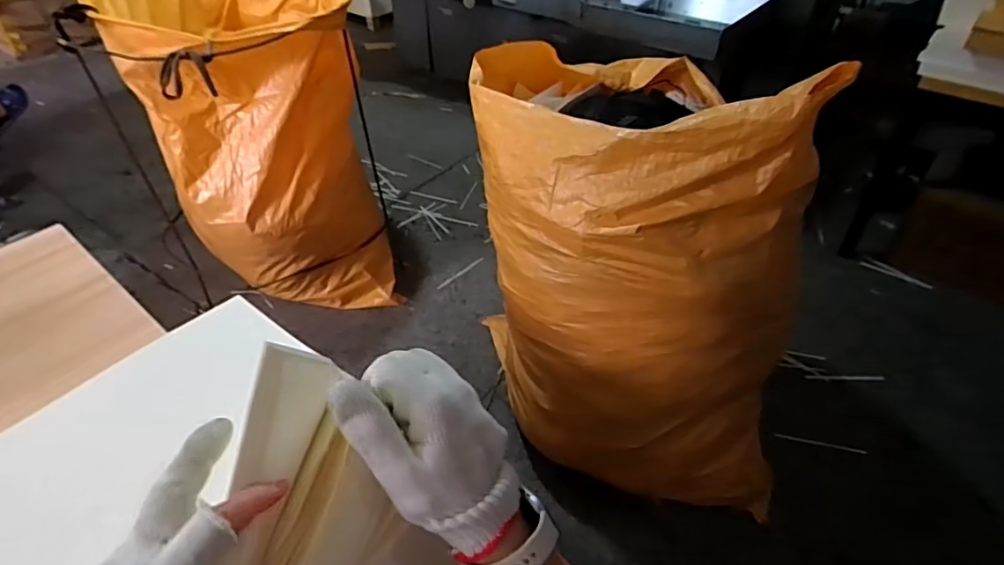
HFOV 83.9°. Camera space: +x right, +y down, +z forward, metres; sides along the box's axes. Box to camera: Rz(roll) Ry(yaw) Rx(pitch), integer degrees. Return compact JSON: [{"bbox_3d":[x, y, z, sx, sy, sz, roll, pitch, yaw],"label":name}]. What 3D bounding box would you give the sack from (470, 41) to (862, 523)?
[{"bbox_3d":[0.312,-0.061,1.489,0.724,1.005,0.807,0,42,1],"label":"sack"}]

